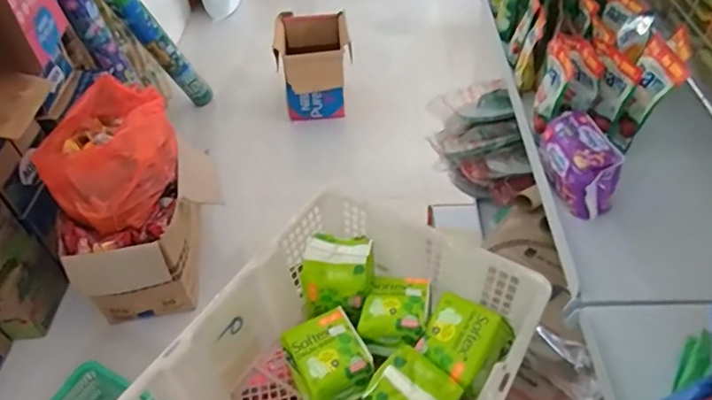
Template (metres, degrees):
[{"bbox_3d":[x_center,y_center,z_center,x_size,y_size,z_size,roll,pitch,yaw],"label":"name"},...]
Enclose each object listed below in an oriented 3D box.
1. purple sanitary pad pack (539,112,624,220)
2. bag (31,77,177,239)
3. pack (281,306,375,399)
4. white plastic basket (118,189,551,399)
[{"bbox_3d":[0.286,-0.047,0.679,0.069,0.083,0.106,-7,46,-3],"label":"purple sanitary pad pack"},{"bbox_3d":[-0.688,-0.142,1.498,0.291,0.190,0.421,9,48,12],"label":"bag"},{"bbox_3d":[-0.035,0.219,0.705,0.095,0.070,0.114,-22,49,-17],"label":"pack"},{"bbox_3d":[-0.019,0.241,0.646,0.345,0.165,0.447,24,53,25],"label":"white plastic basket"}]

